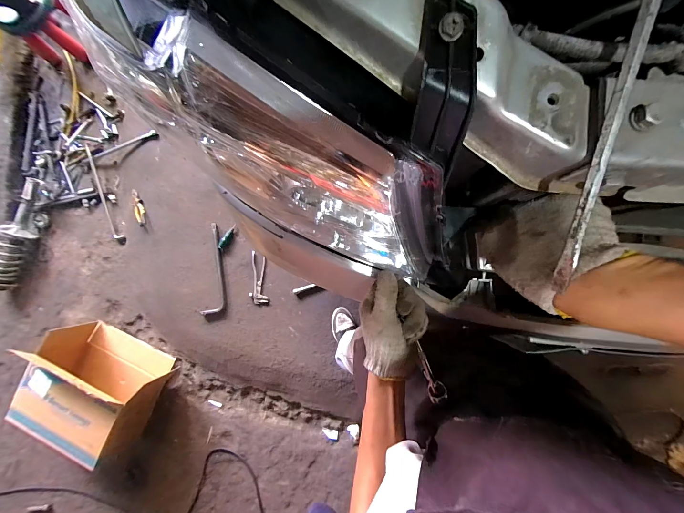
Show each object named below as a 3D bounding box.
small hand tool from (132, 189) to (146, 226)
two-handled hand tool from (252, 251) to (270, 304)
[{"bbox_3d":[-1.051,-0.253,1.492,0.040,0.042,0.187,-12,87,4],"label":"small hand tool"},{"bbox_3d":[-0.387,0.101,1.361,0.071,0.028,0.244,-1,88,4],"label":"two-handled hand tool"}]

